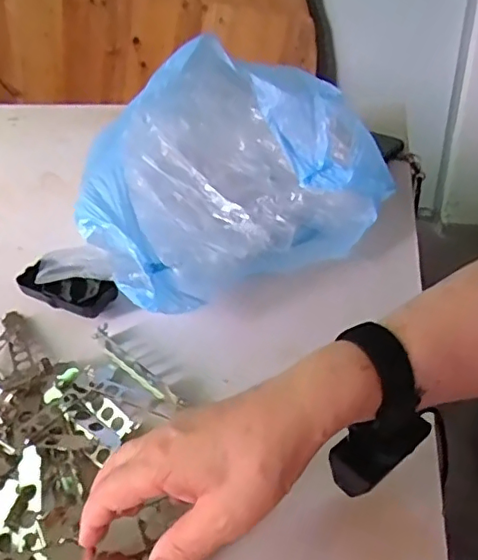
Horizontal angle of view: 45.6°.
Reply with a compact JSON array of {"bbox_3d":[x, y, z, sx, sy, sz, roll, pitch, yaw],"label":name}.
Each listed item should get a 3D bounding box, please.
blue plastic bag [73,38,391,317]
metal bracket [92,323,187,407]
[{"bbox_3d":[-0.029,-0.108,0.614,0.314,0.194,0.234,-25,42,-24],"label":"blue plastic bag"},{"bbox_3d":[-0.094,0.078,0.524,0.017,0.017,0.133,-33,47,-30],"label":"metal bracket"}]

